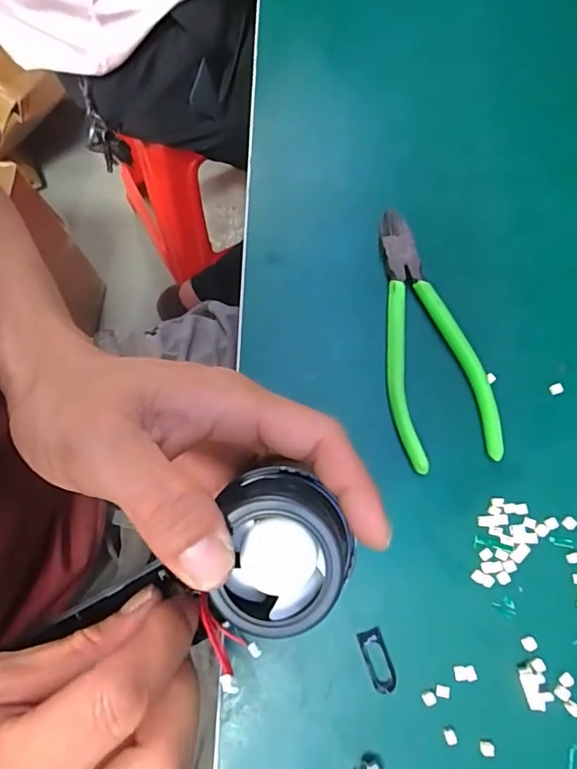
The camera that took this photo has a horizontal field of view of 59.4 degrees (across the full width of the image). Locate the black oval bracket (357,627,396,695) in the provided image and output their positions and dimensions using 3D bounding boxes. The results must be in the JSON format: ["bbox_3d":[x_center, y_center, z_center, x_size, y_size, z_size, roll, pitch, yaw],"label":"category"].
[{"bbox_3d":[0.044,0.136,0.249,0.013,0.004,0.029,-19,74,-4],"label":"black oval bracket"}]

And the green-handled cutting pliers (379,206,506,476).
[{"bbox_3d":[0.081,-0.030,0.291,0.055,0.014,0.151,-7,73,-1],"label":"green-handled cutting pliers"}]

